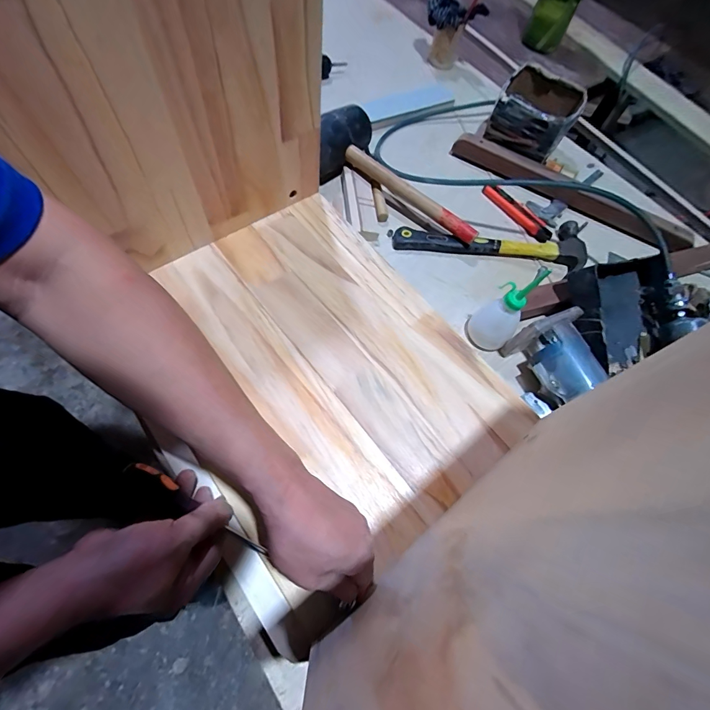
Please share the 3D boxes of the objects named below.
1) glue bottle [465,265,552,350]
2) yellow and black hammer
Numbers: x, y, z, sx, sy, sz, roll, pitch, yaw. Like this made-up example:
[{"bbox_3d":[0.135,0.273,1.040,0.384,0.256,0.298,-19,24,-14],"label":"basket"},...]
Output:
[{"bbox_3d":[0.205,-0.061,0.498,0.062,0.122,0.061,39,67,13],"label":"glue bottle"},{"bbox_3d":[0.236,-0.204,0.626,0.333,0.031,0.093,8,64,-2],"label":"yellow and black hammer"}]

